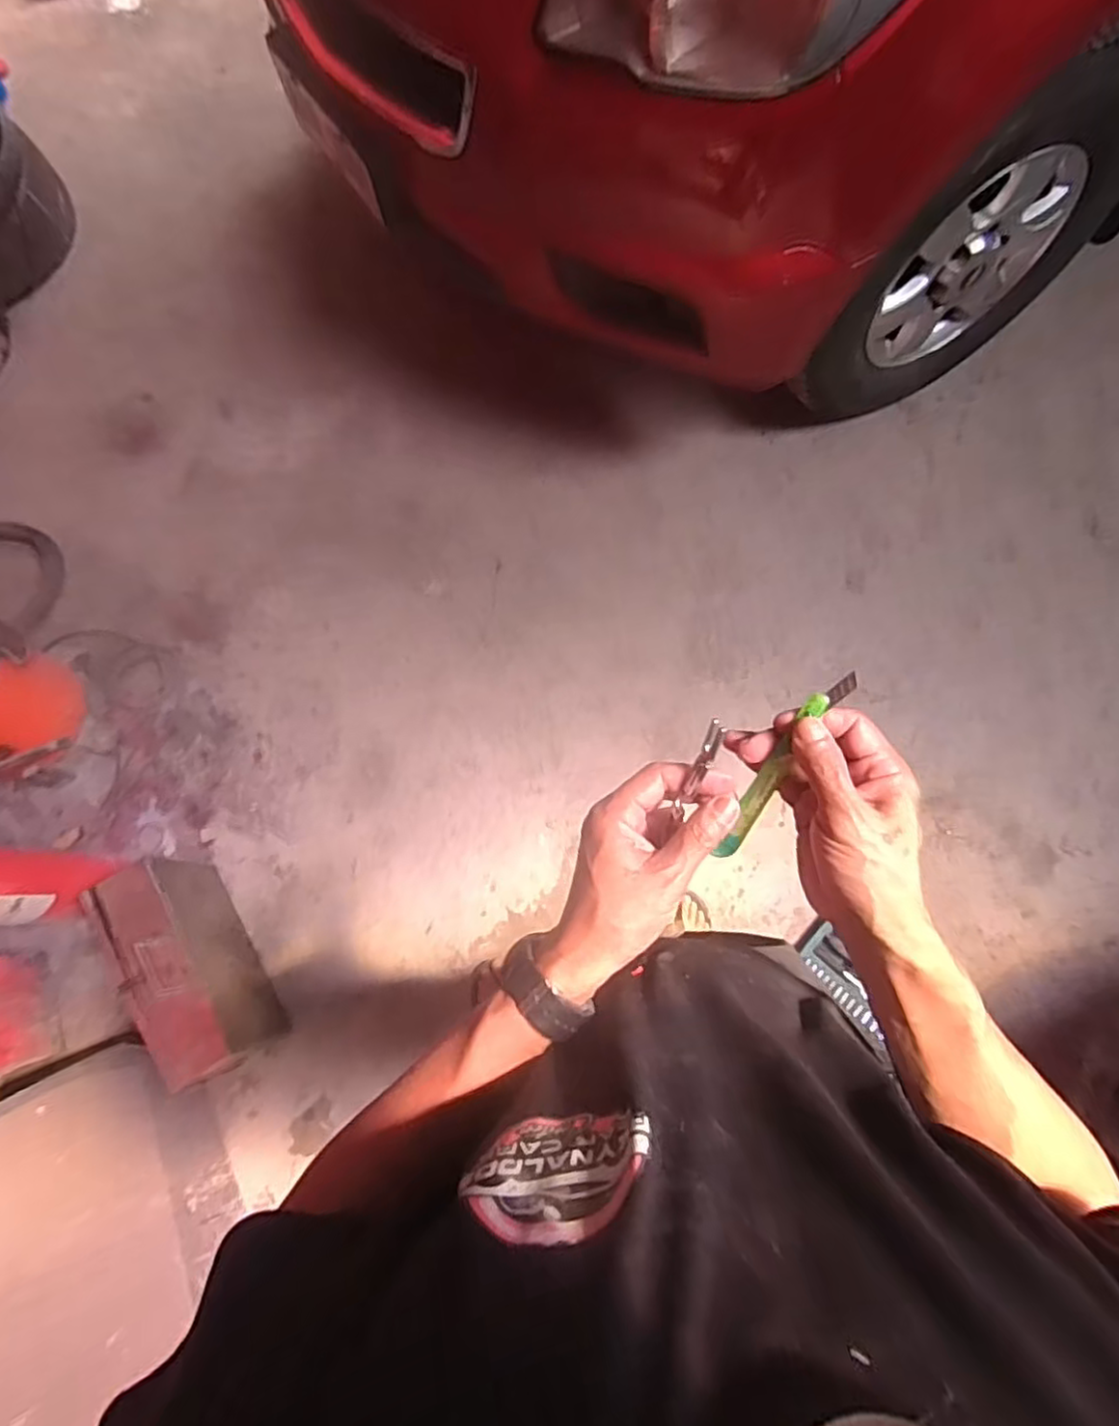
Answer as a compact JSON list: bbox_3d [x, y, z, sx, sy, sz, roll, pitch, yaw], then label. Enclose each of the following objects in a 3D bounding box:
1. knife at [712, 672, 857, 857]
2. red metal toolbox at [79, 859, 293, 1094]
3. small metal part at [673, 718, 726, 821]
[{"bbox_3d":[0.136,0.033,0.413,0.017,0.014,0.140,33,114,14],"label":"knife"},{"bbox_3d":[-0.709,0.490,1.273,0.148,0.272,0.399,-33,71,-10],"label":"red metal toolbox"},{"bbox_3d":[0.084,0.035,0.404,0.011,0.012,0.068,27,117,12],"label":"small metal part"}]

